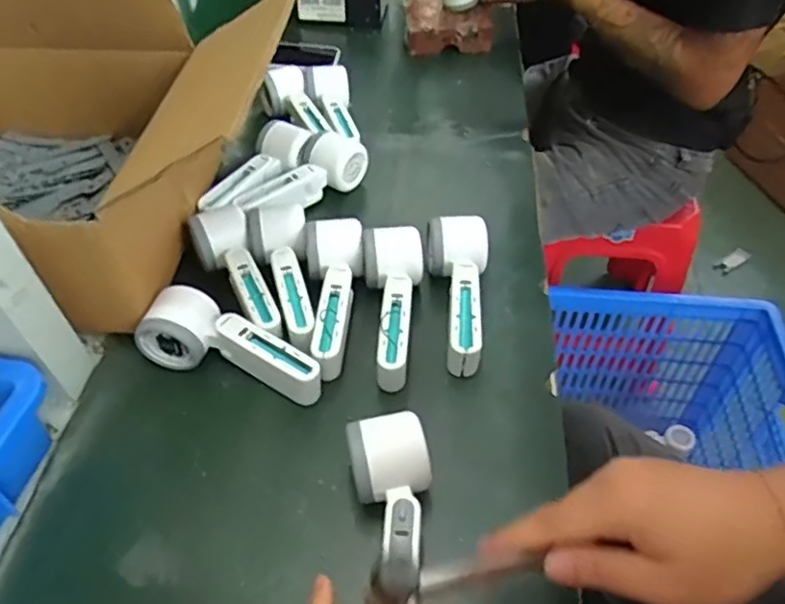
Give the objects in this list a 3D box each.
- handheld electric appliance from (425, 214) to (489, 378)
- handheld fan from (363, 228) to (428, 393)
[{"bbox_3d":[0.060,-0.011,0.565,0.058,0.052,0.156,1,47,3],"label":"handheld electric appliance"},{"bbox_3d":[0.003,0.004,0.557,0.057,0.058,0.162,-2,47,0],"label":"handheld fan"}]

